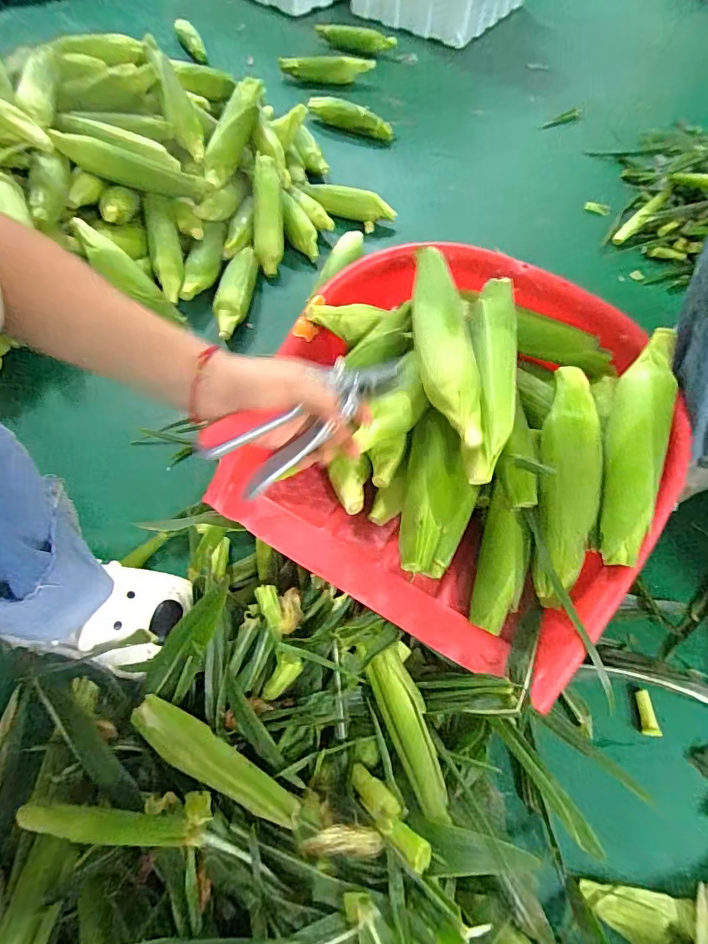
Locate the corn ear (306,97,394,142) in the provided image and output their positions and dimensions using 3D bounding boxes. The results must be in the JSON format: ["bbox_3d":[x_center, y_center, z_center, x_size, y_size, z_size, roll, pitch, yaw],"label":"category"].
[{"bbox_3d":[-0.023,-0.906,1.141,0.242,0.052,0.043,31,63,14],"label":"corn ear"}]

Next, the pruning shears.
[{"bbox_3d":[-0.028,-0.048,0.383,0.199,0.070,0.027,-38,69,-18],"label":"pruning shears"}]

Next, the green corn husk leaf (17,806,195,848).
[{"bbox_3d":[-0.216,0.297,0.378,0.176,0.019,0.025,-8,58,15],"label":"green corn husk leaf"}]

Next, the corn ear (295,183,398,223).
[{"bbox_3d":[-0.017,-0.577,0.961,0.210,0.046,0.056,18,60,6],"label":"corn ear"}]

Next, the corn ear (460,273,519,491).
[{"bbox_3d":[0.145,-0.105,0.471,0.053,0.058,0.240,11,60,2],"label":"corn ear"}]

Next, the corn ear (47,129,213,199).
[{"bbox_3d":[-0.391,-0.548,0.804,0.250,0.056,0.061,12,59,-13],"label":"corn ear"}]

